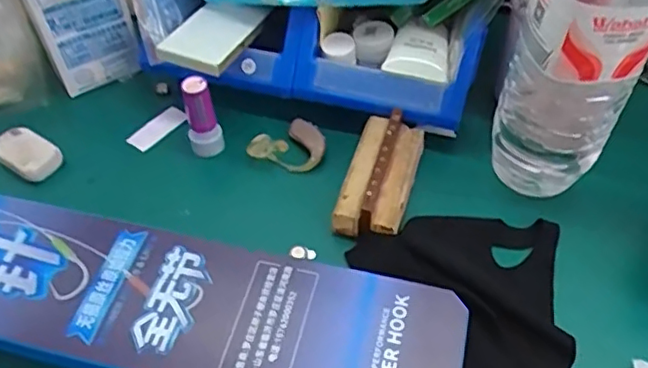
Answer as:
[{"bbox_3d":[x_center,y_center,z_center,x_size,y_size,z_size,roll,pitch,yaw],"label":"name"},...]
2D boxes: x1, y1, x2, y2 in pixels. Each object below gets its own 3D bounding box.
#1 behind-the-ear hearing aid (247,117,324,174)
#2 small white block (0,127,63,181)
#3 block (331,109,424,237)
[{"bbox_3d":[-0.023,-0.025,0.423,0.050,0.017,0.037,-34,62,-25],"label":"behind-the-ear hearing aid"},{"bbox_3d":[-0.209,-0.022,0.423,0.048,0.011,0.030,26,57,20],"label":"small white block"},{"bbox_3d":[0.038,-0.007,0.398,0.041,0.031,0.090,14,53,12],"label":"block"}]

